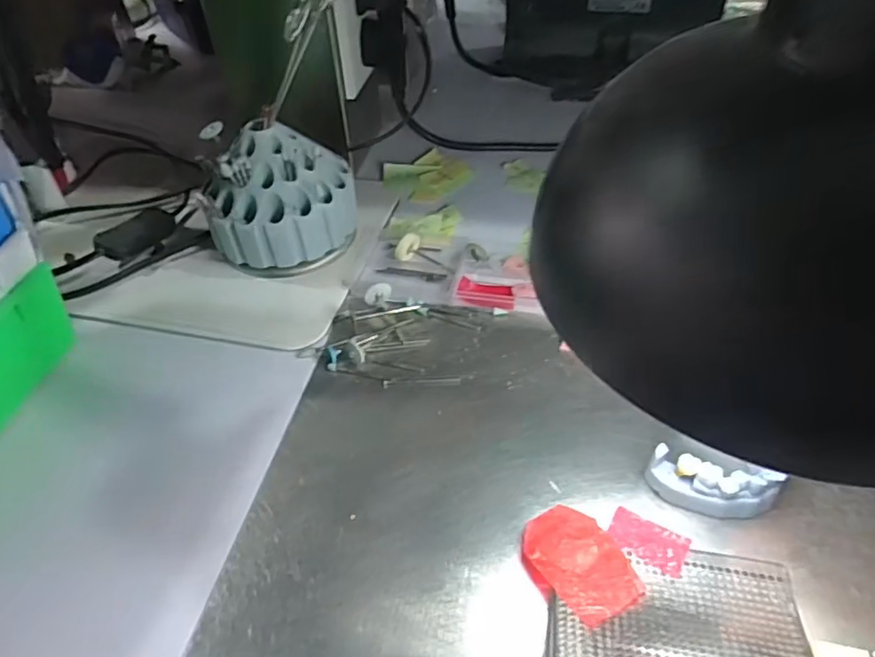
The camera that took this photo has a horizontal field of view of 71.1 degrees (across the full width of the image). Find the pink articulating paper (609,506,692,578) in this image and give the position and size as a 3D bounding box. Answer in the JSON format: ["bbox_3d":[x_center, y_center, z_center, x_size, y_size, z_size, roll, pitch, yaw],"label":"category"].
[{"bbox_3d":[0.095,0.097,0.279,0.035,0.006,0.020,28,53,27],"label":"pink articulating paper"}]

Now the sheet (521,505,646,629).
[{"bbox_3d":[0.062,0.104,0.271,0.040,0.015,0.053,-18,47,-14],"label":"sheet"}]

